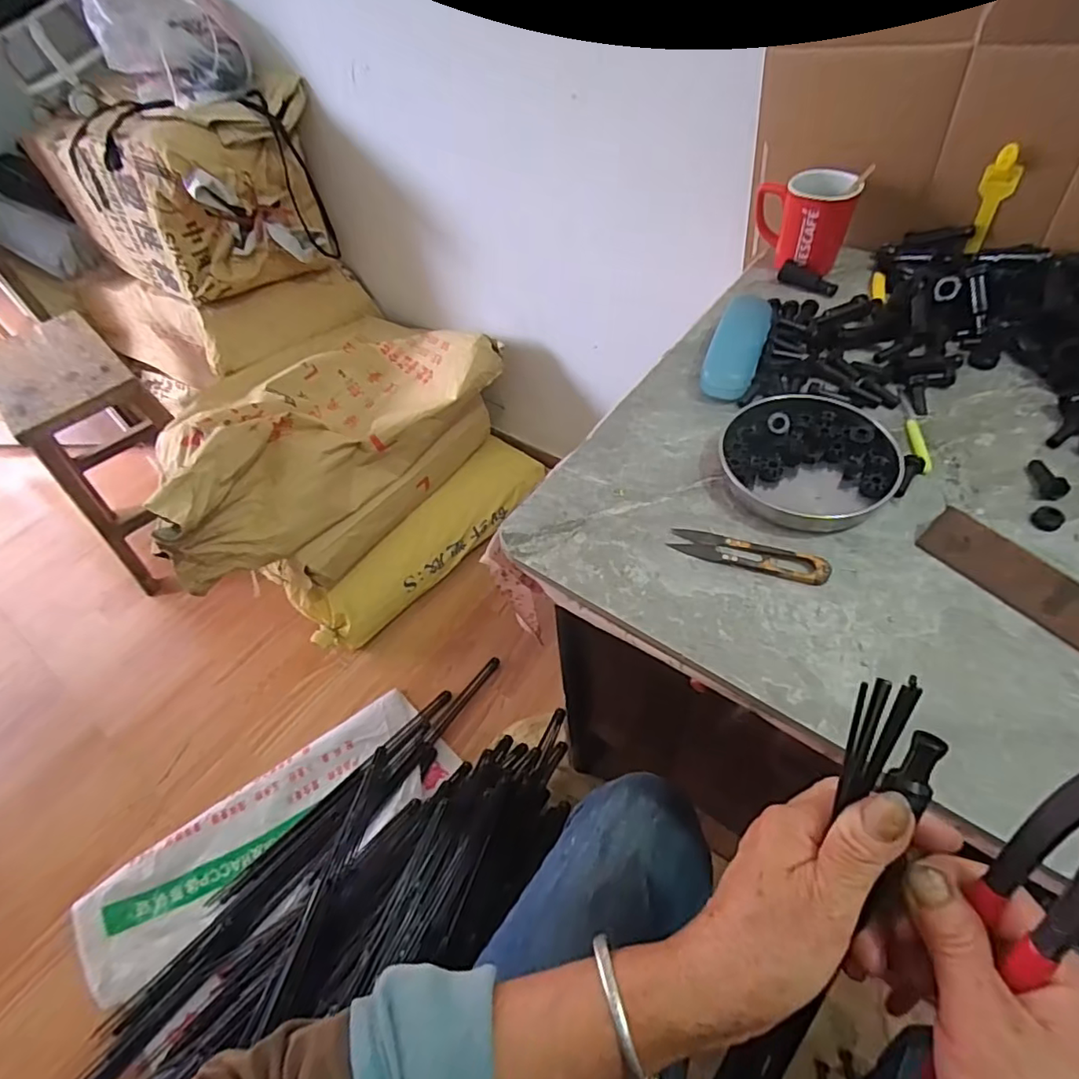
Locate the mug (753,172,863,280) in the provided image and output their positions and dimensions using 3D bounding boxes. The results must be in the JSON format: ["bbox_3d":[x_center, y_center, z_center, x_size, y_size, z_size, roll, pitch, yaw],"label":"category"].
[{"bbox_3d":[0.304,-0.370,0.676,0.077,0.099,0.103,-20,53,-13],"label":"mug"}]

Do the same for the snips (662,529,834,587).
[{"bbox_3d":[0.160,0.011,0.450,0.115,0.009,0.025,16,56,17],"label":"snips"}]

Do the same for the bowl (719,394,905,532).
[{"bbox_3d":[0.224,-0.068,0.491,0.134,0.024,0.130,-3,52,4],"label":"bowl"}]

